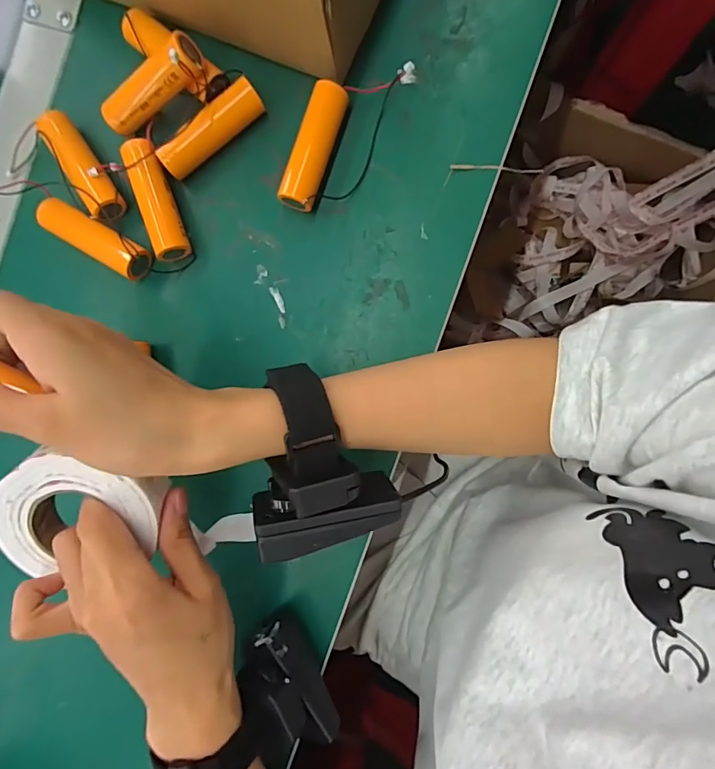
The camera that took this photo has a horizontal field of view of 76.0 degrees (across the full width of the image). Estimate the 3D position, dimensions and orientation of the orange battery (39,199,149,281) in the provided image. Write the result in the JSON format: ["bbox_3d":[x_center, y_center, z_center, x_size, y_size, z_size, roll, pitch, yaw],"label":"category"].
[{"bbox_3d":[-0.169,-0.093,0.293,0.076,0.021,0.022,30,93,6],"label":"orange battery"}]

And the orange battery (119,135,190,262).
[{"bbox_3d":[-0.125,-0.116,0.291,0.021,0.021,0.076,-18,87,6],"label":"orange battery"}]

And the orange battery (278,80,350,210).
[{"bbox_3d":[-0.026,-0.142,0.279,0.020,0.022,0.074,19,91,7],"label":"orange battery"}]

